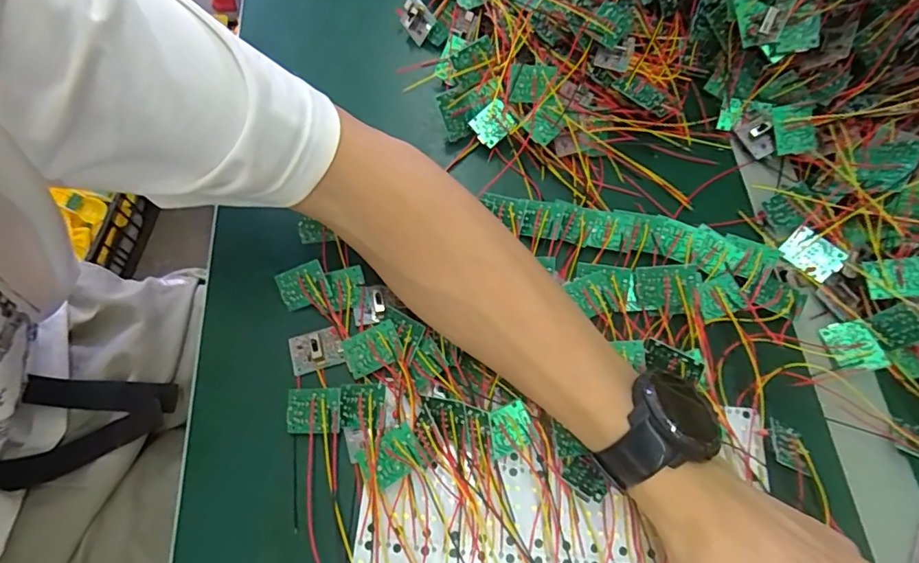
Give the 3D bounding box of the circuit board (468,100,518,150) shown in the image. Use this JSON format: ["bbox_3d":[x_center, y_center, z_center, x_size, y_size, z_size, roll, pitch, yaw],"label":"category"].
[{"bbox_3d":[0.025,-0.119,0.392,0.029,0.004,0.027,-38,94,13],"label":"circuit board"}]

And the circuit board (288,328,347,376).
[{"bbox_3d":[-0.093,0.044,0.331,0.035,0.009,0.025,-15,69,3],"label":"circuit board"}]

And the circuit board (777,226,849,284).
[{"bbox_3d":[0.243,-0.019,0.355,0.026,0.004,0.035,-45,62,5],"label":"circuit board"}]

